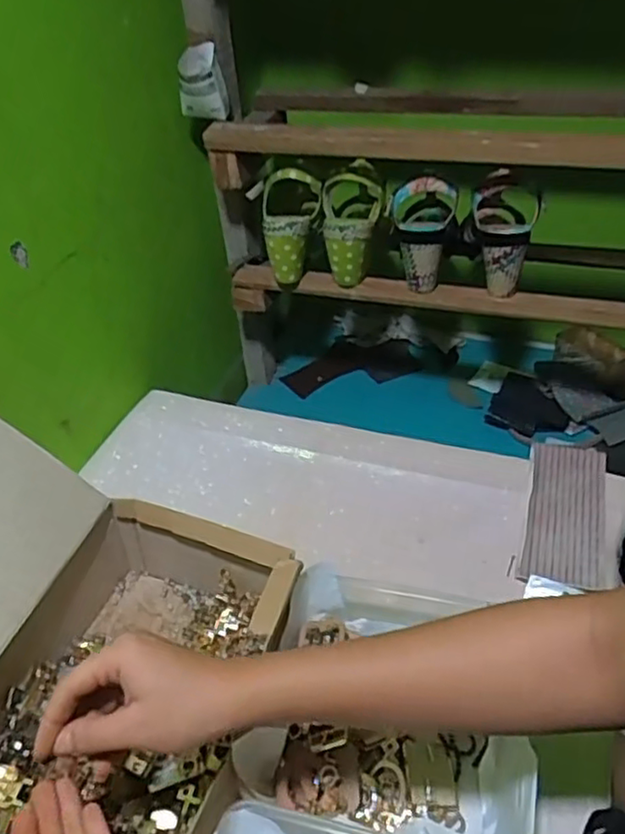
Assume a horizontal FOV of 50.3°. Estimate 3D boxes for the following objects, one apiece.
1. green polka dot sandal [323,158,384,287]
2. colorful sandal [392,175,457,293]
[{"bbox_3d":[0.052,-0.248,0.857,0.077,0.135,0.080,0,39,5],"label":"green polka dot sandal"},{"bbox_3d":[0.135,-0.233,0.835,0.080,0.127,0.084,6,40,12],"label":"colorful sandal"}]

